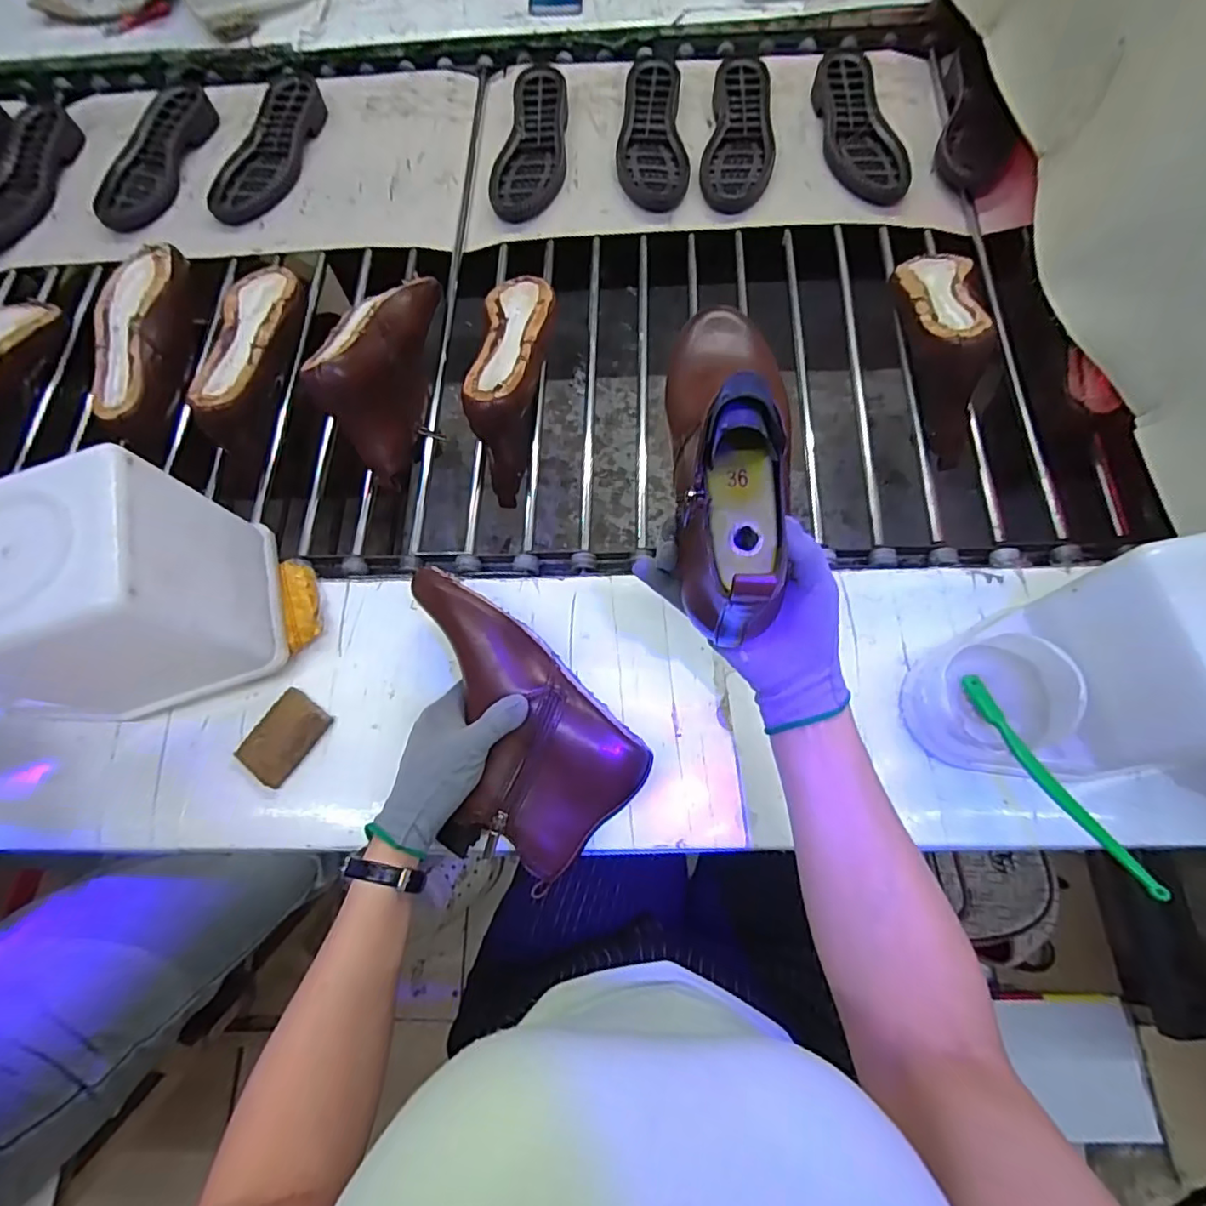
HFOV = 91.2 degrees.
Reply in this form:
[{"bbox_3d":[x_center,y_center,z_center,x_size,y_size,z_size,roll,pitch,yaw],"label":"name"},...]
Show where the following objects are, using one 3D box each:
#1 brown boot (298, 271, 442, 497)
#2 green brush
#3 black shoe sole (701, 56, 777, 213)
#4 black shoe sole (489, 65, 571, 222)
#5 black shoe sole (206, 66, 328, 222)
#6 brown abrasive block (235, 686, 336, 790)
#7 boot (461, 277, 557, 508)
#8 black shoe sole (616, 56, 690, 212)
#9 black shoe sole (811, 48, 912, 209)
[{"bbox_3d":[-0.238,-0.255,0.622,0.088,0.107,0.250,0,71,3],"label":"brown boot"},{"bbox_3d":[0.302,0.115,0.398,0.020,0.018,0.168,-14,42,-2],"label":"green brush"},{"bbox_3d":[0.180,-0.610,0.762,0.087,0.025,0.240,9,72,5],"label":"black shoe sole"},{"bbox_3d":[-0.093,-0.610,0.776,0.092,0.027,0.241,4,71,4],"label":"black shoe sole"},{"bbox_3d":[-0.454,-0.620,0.798,0.099,0.026,0.252,16,72,8],"label":"black shoe sole"},{"bbox_3d":[-0.268,0.112,0.497,0.048,0.014,0.070,35,76,13],"label":"brown abrasive block"},{"bbox_3d":[-0.096,-0.250,0.641,0.072,0.114,0.251,4,71,4],"label":"boot"},{"bbox_3d":[0.062,-0.615,0.772,0.087,0.031,0.232,-3,71,2],"label":"black shoe sole"},{"bbox_3d":[0.327,-0.617,0.763,0.083,0.030,0.252,-10,71,-1],"label":"black shoe sole"}]

